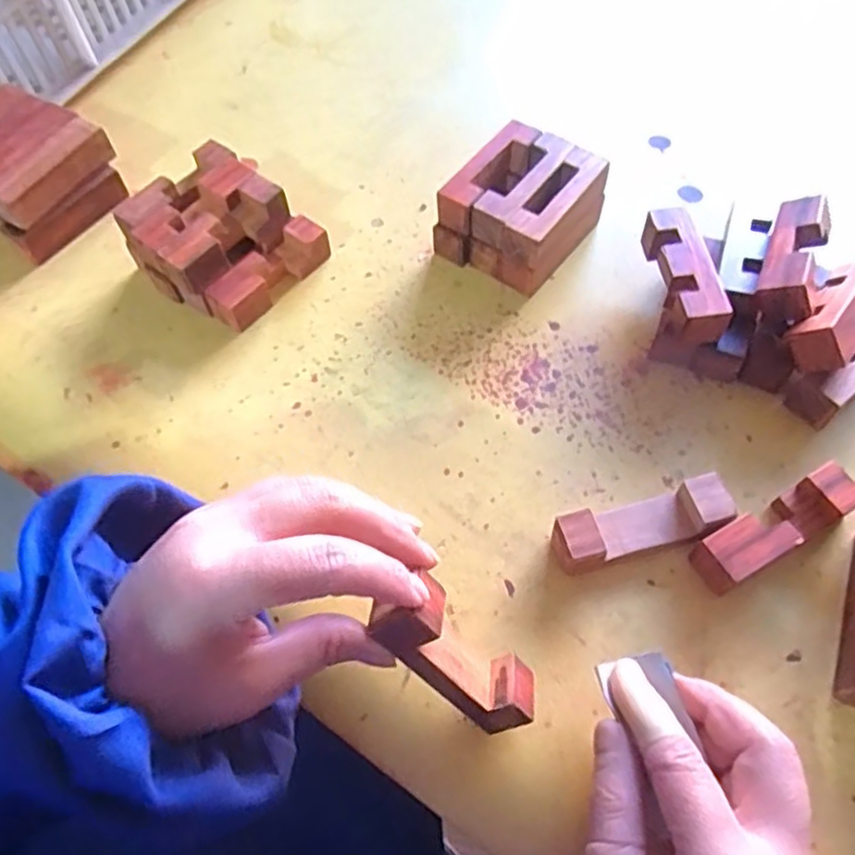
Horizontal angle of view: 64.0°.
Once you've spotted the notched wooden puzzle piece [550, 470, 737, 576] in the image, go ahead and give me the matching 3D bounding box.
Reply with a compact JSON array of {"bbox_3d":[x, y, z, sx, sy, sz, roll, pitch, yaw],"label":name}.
[{"bbox_3d":[0.095,0.045,0.307,0.077,0.024,0.024,-15,61,-5],"label":"notched wooden puzzle piece"}]

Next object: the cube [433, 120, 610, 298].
[{"bbox_3d":[0.053,-0.125,0.394,0.066,0.046,0.078,32,67,19],"label":"cube"}]

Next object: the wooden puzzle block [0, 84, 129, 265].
[{"bbox_3d":[-0.250,-0.160,0.428,0.094,0.048,0.081,31,67,19],"label":"wooden puzzle block"}]

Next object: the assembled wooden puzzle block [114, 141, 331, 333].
[{"bbox_3d":[-0.120,-0.110,0.394,0.088,0.046,0.083,35,68,20],"label":"assembled wooden puzzle block"}]

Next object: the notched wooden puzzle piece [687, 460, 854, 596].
[{"bbox_3d":[0.153,0.046,0.302,0.077,0.022,0.022,-27,63,-12],"label":"notched wooden puzzle piece"}]

